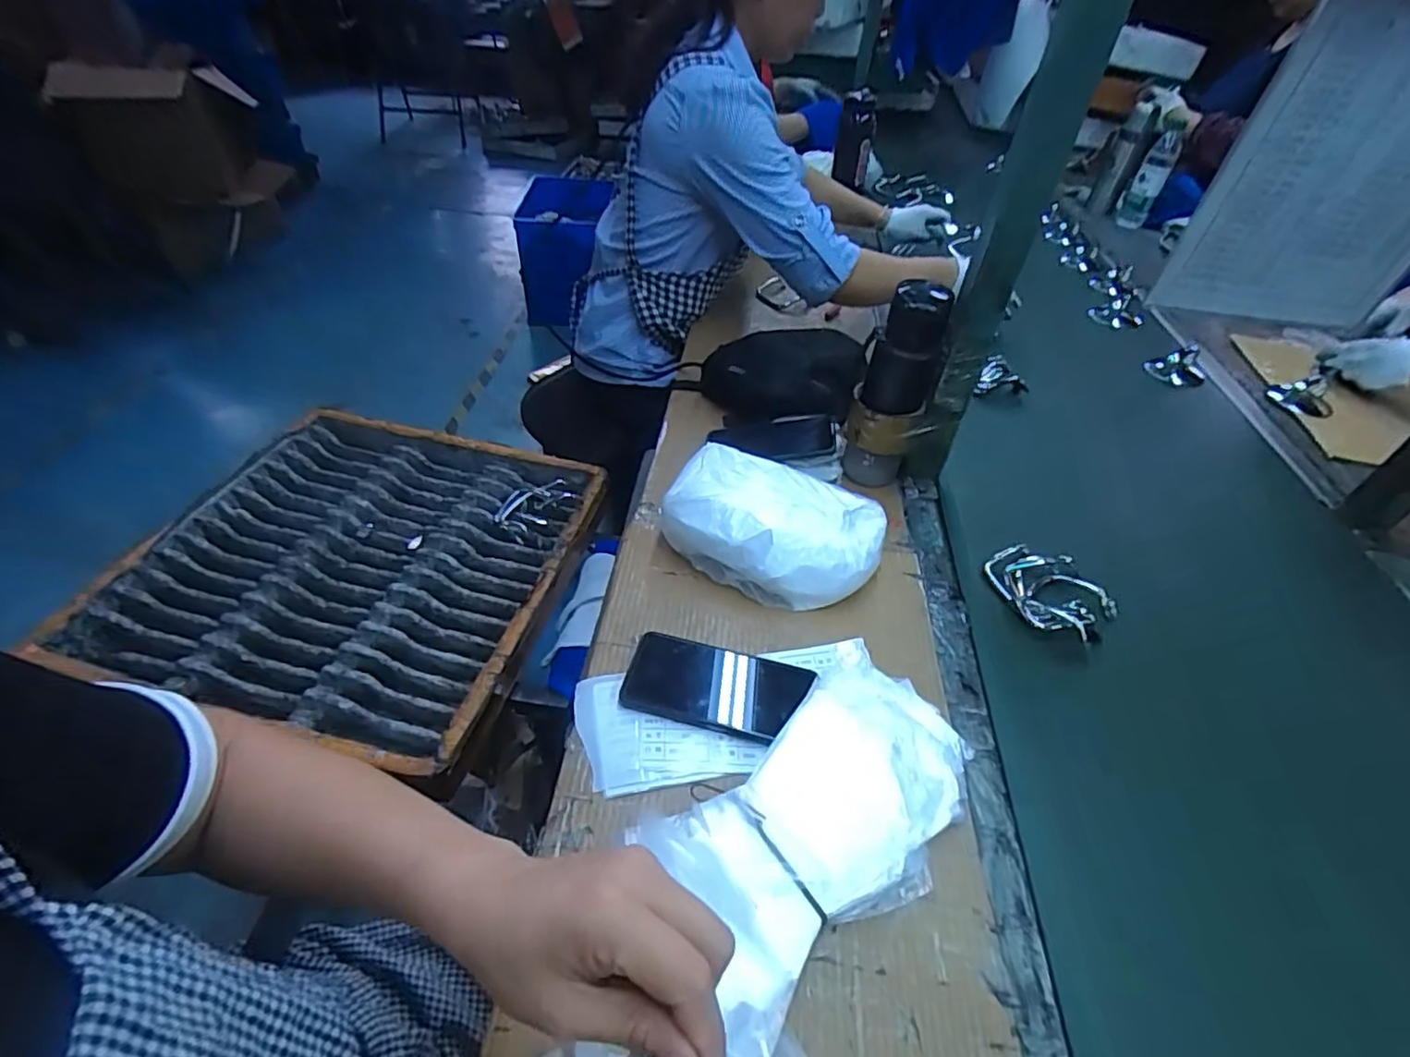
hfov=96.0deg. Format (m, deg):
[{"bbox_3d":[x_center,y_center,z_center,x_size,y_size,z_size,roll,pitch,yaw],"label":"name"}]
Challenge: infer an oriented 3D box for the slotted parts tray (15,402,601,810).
[{"bbox_3d":[-0.480,0.045,0.915,0.540,0.053,0.551,12,45,7],"label":"slotted parts tray"}]

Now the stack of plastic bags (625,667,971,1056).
[{"bbox_3d":[0.090,0.207,0.477,0.285,0.037,0.142,-29,53,-30],"label":"stack of plastic bags"}]

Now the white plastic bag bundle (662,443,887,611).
[{"bbox_3d":[0.071,-0.001,0.656,0.206,0.083,0.128,23,47,18],"label":"white plastic bag bundle"}]

